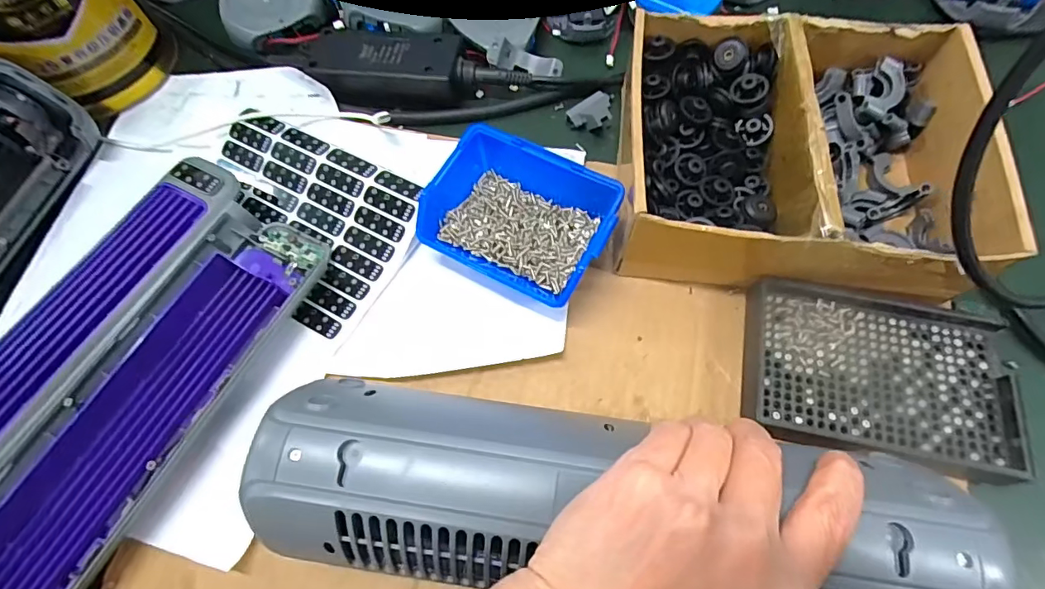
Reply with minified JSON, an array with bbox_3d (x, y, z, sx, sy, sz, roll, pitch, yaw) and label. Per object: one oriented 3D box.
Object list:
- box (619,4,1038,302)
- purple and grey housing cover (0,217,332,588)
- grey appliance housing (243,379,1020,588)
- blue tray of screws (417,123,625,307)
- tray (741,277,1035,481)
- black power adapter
[{"bbox_3d":[0.167,-0.091,0.315,0.198,0.067,0.170,5,66,4],"label":"box"},{"bbox_3d":[-0.218,0.076,0.275,0.076,0.028,0.289,25,69,12],"label":"purple and grey housing cover"},{"bbox_3d":[0.034,0.089,0.213,0.297,0.037,0.079,6,68,4],"label":"grey appliance housing"},{"bbox_3d":[-0.002,-0.048,0.315,0.109,0.040,0.082,27,69,13],"label":"blue tray of screws"},{"bbox_3d":[0.198,0.043,0.282,0.133,0.024,0.096,10,66,6],"label":"tray"},{"bbox_3d":[-0.118,-0.175,0.384,0.162,0.026,0.052,1,66,2],"label":"black power adapter"}]

